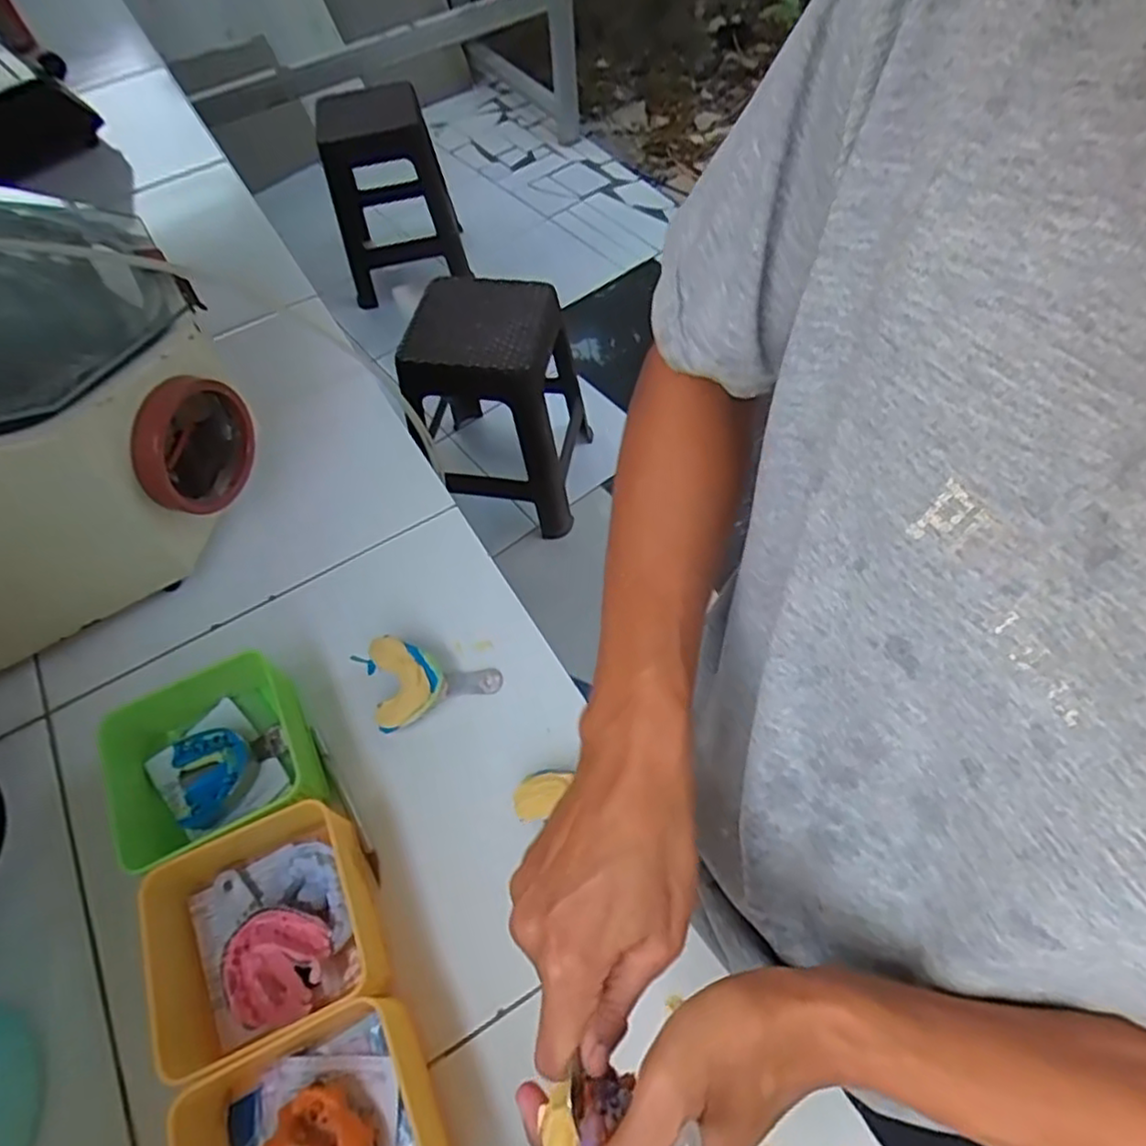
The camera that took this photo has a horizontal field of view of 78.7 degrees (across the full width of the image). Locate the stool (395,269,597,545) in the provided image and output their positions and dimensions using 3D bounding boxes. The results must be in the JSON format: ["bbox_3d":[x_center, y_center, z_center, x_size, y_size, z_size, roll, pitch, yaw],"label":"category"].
[{"bbox_3d":[-0.151,-0.373,1.582,0.353,0.473,0.347,-1,58,3],"label":"stool"}]

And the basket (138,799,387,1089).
[{"bbox_3d":[-0.214,0.249,0.475,0.152,0.067,0.134,-22,59,-10],"label":"basket"}]

